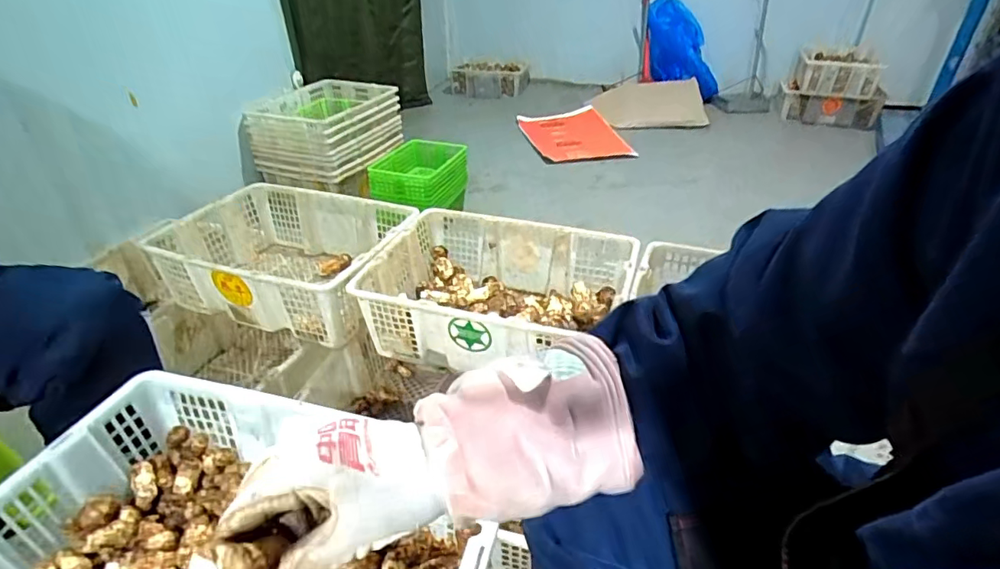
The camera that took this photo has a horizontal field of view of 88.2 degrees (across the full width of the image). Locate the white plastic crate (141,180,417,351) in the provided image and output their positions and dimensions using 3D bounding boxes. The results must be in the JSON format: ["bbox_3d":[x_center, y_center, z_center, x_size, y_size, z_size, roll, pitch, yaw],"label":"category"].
[{"bbox_3d":[-0.464,-0.067,1.151,0.500,0.160,0.367,11,36,17],"label":"white plastic crate"}]

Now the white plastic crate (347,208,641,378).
[{"bbox_3d":[0.001,0.017,1.017,0.470,0.158,0.355,10,35,15],"label":"white plastic crate"}]

